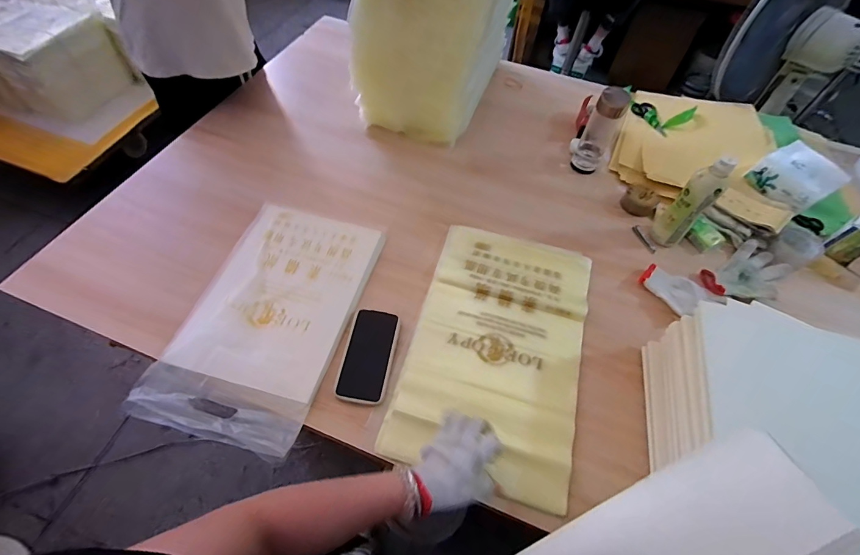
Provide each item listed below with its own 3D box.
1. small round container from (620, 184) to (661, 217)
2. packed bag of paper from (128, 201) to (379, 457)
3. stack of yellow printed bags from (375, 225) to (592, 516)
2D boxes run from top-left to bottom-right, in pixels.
[{"bbox_3d":[0.487,-0.180,0.879,0.075,0.037,0.068,30,61,16],"label":"small round container"},{"bbox_3d":[-0.288,0.060,0.701,0.276,0.025,0.454,15,58,7],"label":"packed bag of paper"},{"bbox_3d":[0.122,0.116,0.683,0.290,0.029,0.466,16,58,8],"label":"stack of yellow printed bags"}]

